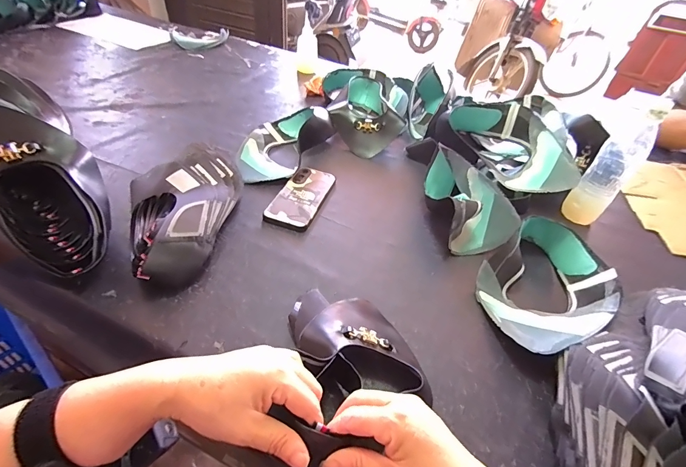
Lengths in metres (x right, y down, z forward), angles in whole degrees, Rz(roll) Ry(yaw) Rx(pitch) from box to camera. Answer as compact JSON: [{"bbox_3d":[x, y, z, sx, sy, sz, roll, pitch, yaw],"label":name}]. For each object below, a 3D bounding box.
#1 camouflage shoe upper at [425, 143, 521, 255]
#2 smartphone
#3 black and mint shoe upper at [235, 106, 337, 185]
[{"bbox_3d":[0.216,-0.061,0.600,0.121,0.108,0.167,0,43,-7],"label":"camouflage shoe upper"},{"bbox_3d":[-0.073,-0.066,0.633,0.080,0.014,0.162,16,43,10],"label":"smartphone"},{"bbox_3d":[-0.127,-0.189,0.715,0.150,0.075,0.240,19,44,13],"label":"black and mint shoe upper"}]

